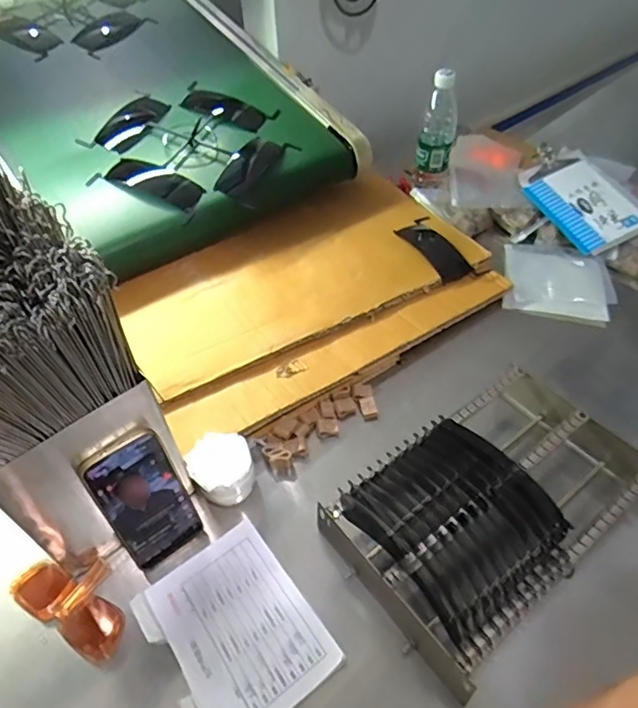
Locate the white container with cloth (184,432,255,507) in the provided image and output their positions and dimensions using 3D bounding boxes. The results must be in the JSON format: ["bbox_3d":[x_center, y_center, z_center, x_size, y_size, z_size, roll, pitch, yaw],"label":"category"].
[{"bbox_3d":[-0.109,0.136,0.601,0.068,0.066,0.067,-27,51,-22],"label":"white container with cloth"}]

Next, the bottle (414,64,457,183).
[{"bbox_3d":[0.212,-0.401,0.944,0.063,0.191,0.057,9,48,11],"label":"bottle"}]

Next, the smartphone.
[{"bbox_3d":[-0.169,0.148,0.521,0.075,0.149,0.005,-31,37,-24],"label":"smartphone"}]

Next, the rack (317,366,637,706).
[{"bbox_3d":[0.177,0.156,0.567,0.311,0.076,0.212,-29,52,-23],"label":"rack"}]

